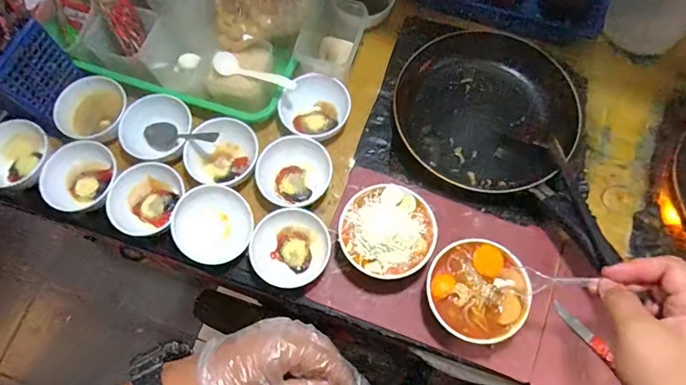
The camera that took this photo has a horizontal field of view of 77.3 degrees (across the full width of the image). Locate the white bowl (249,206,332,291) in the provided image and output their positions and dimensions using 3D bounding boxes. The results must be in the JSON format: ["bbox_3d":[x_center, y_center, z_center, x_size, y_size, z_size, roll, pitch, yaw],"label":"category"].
[{"bbox_3d":[-0.064,0.068,0.520,0.092,0.045,0.091,-1,72,2],"label":"white bowl"}]

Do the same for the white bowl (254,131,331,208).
[{"bbox_3d":[-0.062,-0.026,0.554,0.087,0.046,0.084,-1,72,2],"label":"white bowl"}]

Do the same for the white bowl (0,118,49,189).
[{"bbox_3d":[-0.426,-0.047,0.566,0.088,0.049,0.091,-1,72,2],"label":"white bowl"}]

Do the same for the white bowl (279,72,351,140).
[{"bbox_3d":[-0.040,-0.115,0.582,0.088,0.053,0.100,-13,72,-2],"label":"white bowl"}]

